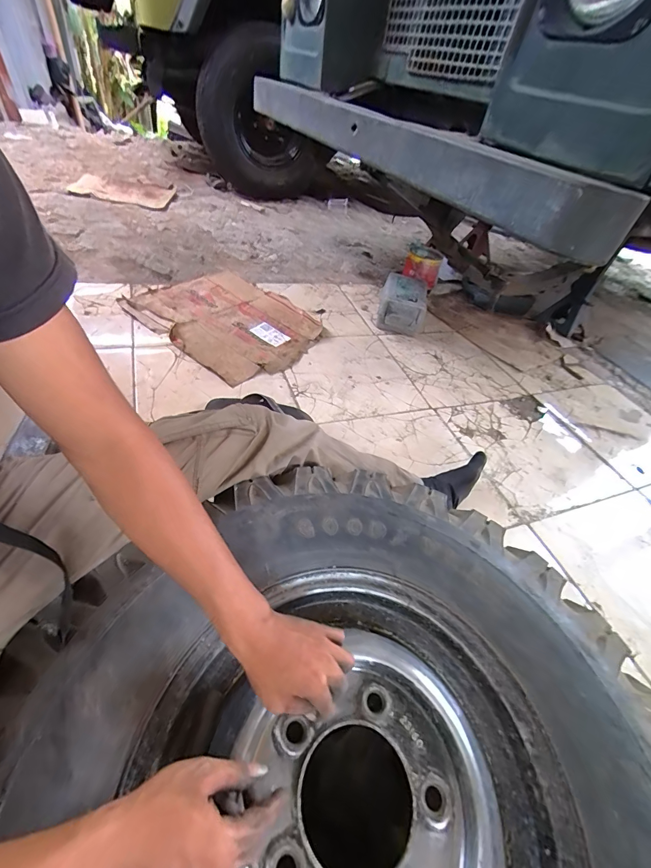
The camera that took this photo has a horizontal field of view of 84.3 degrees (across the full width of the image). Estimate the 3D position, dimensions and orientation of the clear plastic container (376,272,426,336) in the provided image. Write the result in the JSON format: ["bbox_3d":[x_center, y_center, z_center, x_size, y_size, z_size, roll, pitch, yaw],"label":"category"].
[{"bbox_3d":[0.276,-0.466,1.302,0.156,0.127,0.208,14,45,1],"label":"clear plastic container"}]

